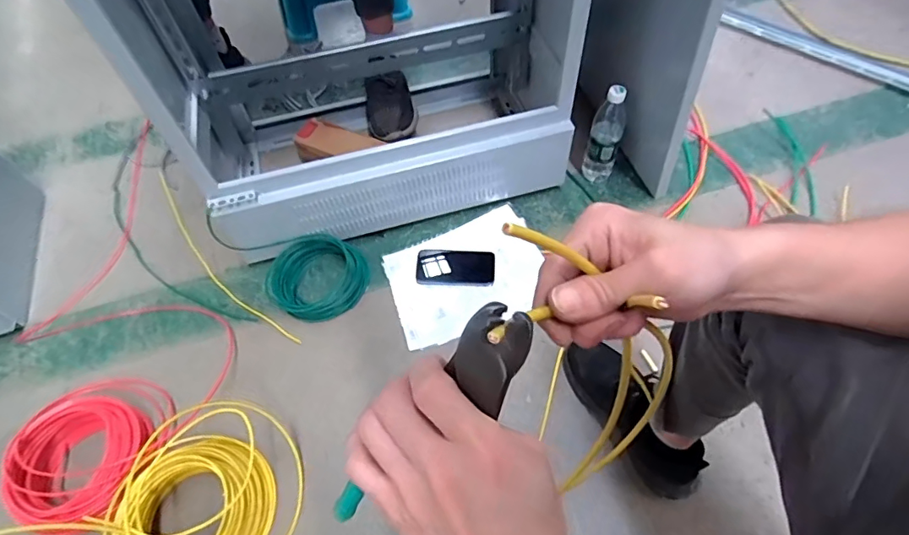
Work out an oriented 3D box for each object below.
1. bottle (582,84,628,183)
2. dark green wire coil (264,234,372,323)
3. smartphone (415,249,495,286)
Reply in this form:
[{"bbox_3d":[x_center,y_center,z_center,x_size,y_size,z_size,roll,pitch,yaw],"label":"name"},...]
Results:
[{"bbox_3d":[0.322,-0.284,1.046,0.068,0.230,0.073,13,59,11],"label":"bottle"},{"bbox_3d":[-0.272,0.014,0.980,0.169,0.062,0.170,-1,57,2],"label":"dark green wire coil"},{"bbox_3d":[0.002,-0.001,1.009,0.159,0.014,0.076,1,57,4],"label":"smartphone"}]

